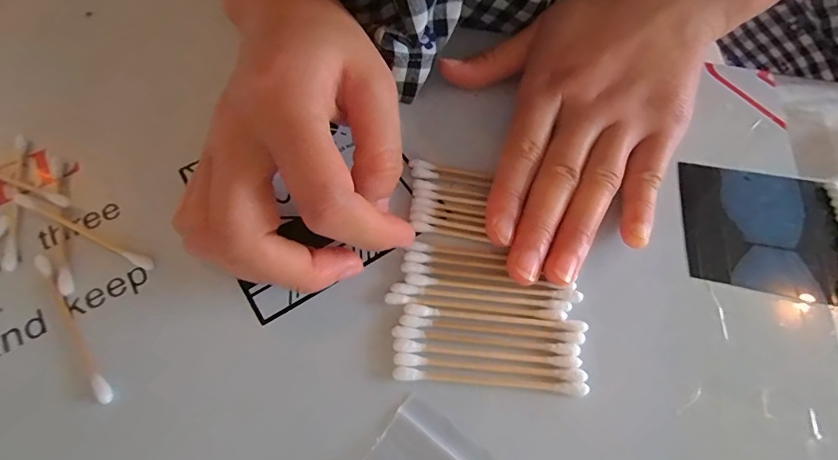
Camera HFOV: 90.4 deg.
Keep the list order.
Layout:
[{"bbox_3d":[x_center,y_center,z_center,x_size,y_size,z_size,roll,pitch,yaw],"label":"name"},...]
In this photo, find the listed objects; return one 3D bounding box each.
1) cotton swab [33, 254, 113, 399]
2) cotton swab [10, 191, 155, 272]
[{"bbox_3d":[-0.135,0.036,0.160,0.006,0.004,0.072,-37,70,-17],"label":"cotton swab"},{"bbox_3d":[-0.146,-0.001,0.178,0.078,0.006,0.005,24,66,10],"label":"cotton swab"}]

